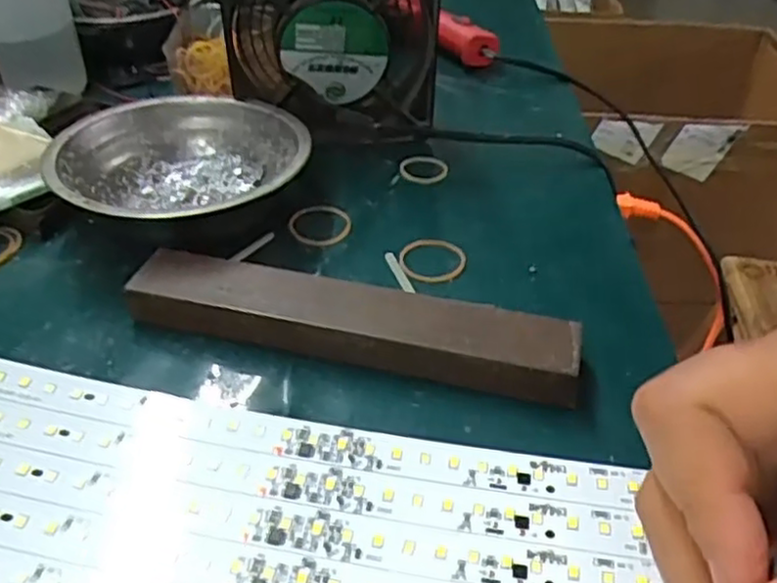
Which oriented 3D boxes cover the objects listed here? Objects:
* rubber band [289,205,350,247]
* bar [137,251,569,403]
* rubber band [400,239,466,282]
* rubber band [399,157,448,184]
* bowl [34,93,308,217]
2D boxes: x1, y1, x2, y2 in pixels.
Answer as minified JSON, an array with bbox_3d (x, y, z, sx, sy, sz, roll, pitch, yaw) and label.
[{"bbox_3d":[-0.036,-0.035,0.376,0.034,0.004,0.034,-1,40,5],"label":"rubber band"},{"bbox_3d":[-0.016,0.011,0.302,0.187,0.020,0.033,11,40,10],"label":"bar"},{"bbox_3d":[0.022,-0.017,0.353,0.032,0.004,0.036,9,40,7],"label":"rubber band"},{"bbox_3d":[0.021,-0.073,0.420,0.028,0.004,0.025,2,39,-2],"label":"rubber band"},{"bbox_3d":[-0.105,-0.061,0.373,0.121,0.036,0.121,2,39,-2],"label":"bowl"}]

